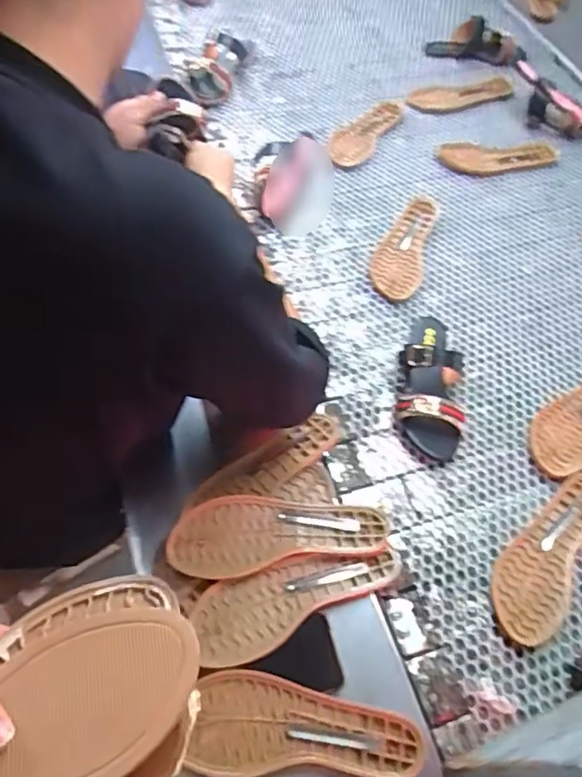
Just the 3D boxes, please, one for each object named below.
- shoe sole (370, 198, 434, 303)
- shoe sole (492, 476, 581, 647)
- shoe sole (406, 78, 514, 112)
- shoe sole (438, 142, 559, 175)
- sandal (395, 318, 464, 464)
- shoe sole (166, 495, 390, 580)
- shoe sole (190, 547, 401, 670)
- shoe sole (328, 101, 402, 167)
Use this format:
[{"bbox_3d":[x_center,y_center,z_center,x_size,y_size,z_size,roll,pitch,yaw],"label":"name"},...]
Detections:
[{"bbox_3d":[0.184,-0.232,0.956,0.083,0.011,0.231,17,58,7],"label":"shoe sole"},{"bbox_3d":[0.310,0.190,0.693,0.080,0.014,0.237,34,62,17],"label":"shoe sole"},{"bbox_3d":[0.342,-0.617,1.206,0.209,0.023,0.088,-10,59,-10],"label":"shoe sole"},{"bbox_3d":[0.393,-0.433,1.102,0.218,0.016,0.090,2,58,-2],"label":"shoe sole"},{"bbox_3d":[0.191,-0.021,0.792,0.085,0.069,0.225,9,58,3],"label":"sandal"},{"bbox_3d":[-0.013,0.155,0.644,0.234,0.018,0.081,-6,58,-9],"label":"shoe sole"},{"bbox_3d":[0.010,0.219,0.611,0.223,0.017,0.080,-14,60,-13],"label":"shoe sole"},{"bbox_3d":[0.145,-0.493,1.120,0.078,0.017,0.230,31,61,15],"label":"shoe sole"}]

